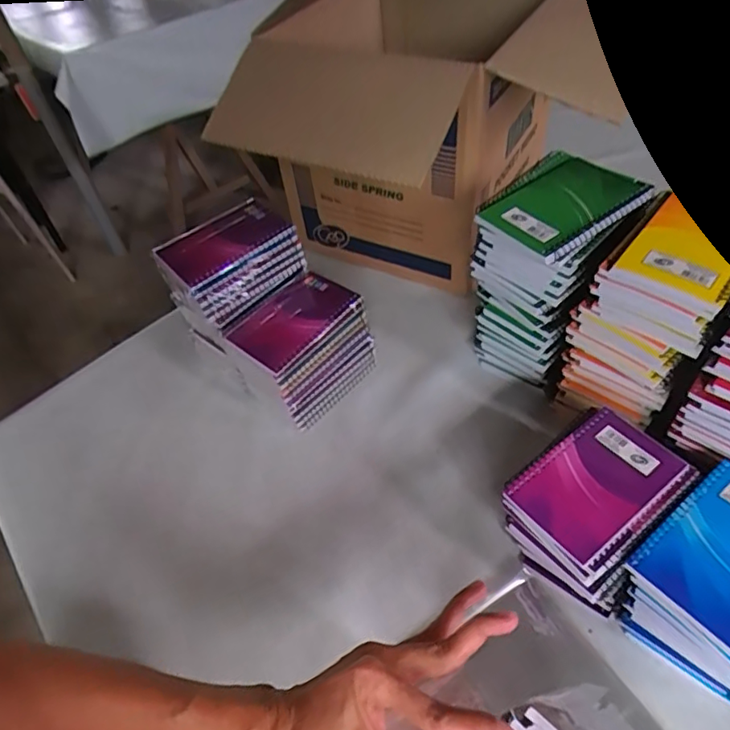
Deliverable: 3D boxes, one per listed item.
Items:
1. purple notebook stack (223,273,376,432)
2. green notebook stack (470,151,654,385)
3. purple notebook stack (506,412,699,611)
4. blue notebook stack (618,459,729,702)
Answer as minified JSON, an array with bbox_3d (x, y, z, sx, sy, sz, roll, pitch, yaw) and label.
[{"bbox_3d":[-0.073,-0.020,0.618,0.109,0.109,0.136,31,59,31],"label":"purple notebook stack"},{"bbox_3d":[0.186,-0.080,0.571,0.148,0.228,0.109,-38,54,-24],"label":"green notebook stack"},{"bbox_3d":[0.201,0.128,0.476,0.146,0.094,0.110,-35,52,-21],"label":"purple notebook stack"},{"bbox_3d":[0.280,0.167,0.427,0.139,0.089,0.107,-33,52,-20],"label":"blue notebook stack"}]

